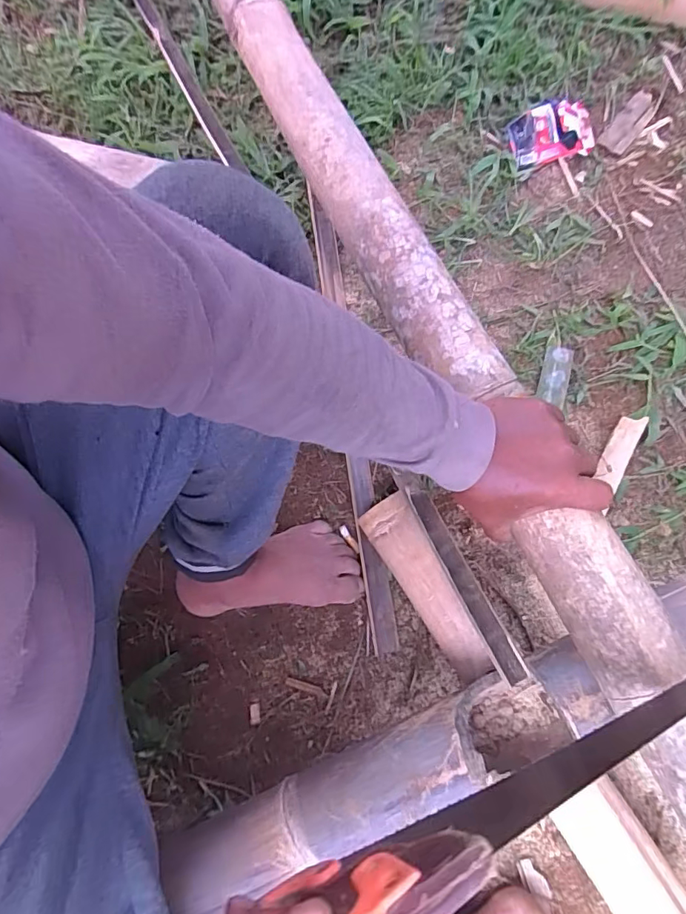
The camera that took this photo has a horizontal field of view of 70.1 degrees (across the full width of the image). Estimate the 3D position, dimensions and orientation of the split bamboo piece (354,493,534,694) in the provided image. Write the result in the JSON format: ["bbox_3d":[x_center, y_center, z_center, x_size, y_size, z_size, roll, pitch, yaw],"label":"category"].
[{"bbox_3d":[0.101,0.133,0.510,0.070,0.065,0.207,-30,76,-7],"label":"split bamboo piece"}]

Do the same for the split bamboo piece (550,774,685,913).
[{"bbox_3d":[0.269,0.392,0.487,0.068,0.073,0.162,-31,77,-6],"label":"split bamboo piece"}]

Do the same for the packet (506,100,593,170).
[{"bbox_3d":[0.304,-0.479,0.723,0.124,0.024,0.083,-16,75,-2],"label":"packet"}]

